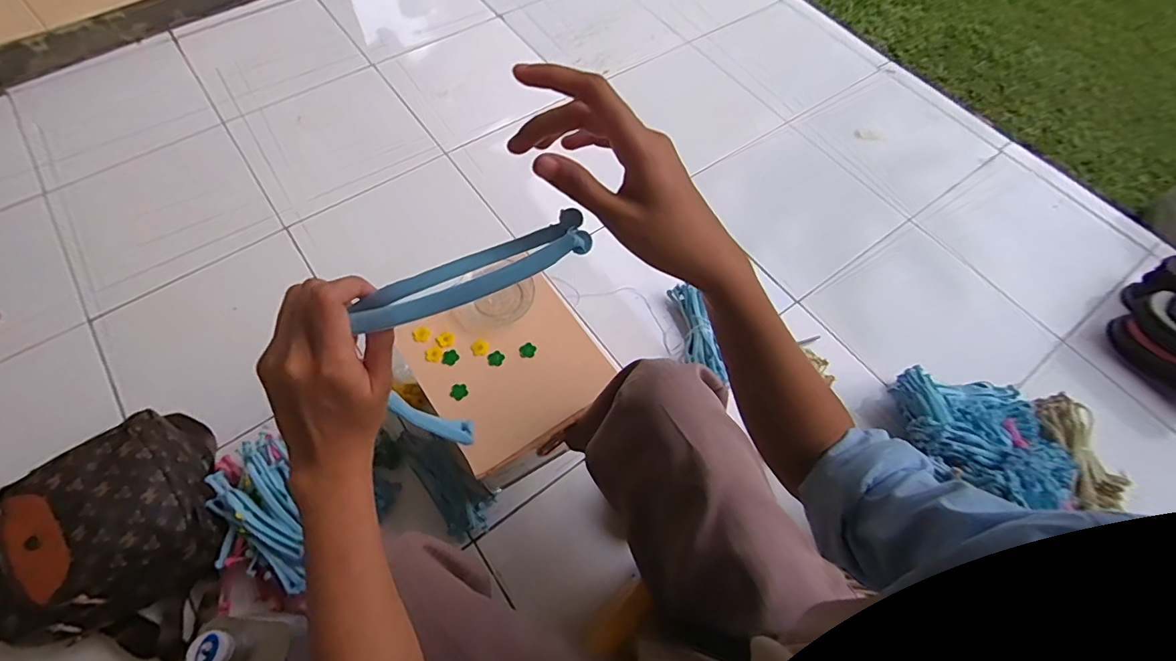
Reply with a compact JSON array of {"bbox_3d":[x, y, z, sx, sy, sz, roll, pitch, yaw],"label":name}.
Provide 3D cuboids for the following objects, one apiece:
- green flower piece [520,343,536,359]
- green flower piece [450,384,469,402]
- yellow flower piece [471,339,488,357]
[{"bbox_3d":[-0.087,0.028,0.724,0.023,0.004,0.023,1,63,-2],"label":"green flower piece"},{"bbox_3d":[-0.178,0.084,0.692,0.024,0.004,0.022,1,63,-2],"label":"green flower piece"},{"bbox_3d":[-0.157,0.025,0.727,0.024,0.004,0.023,-10,63,-8],"label":"yellow flower piece"}]

